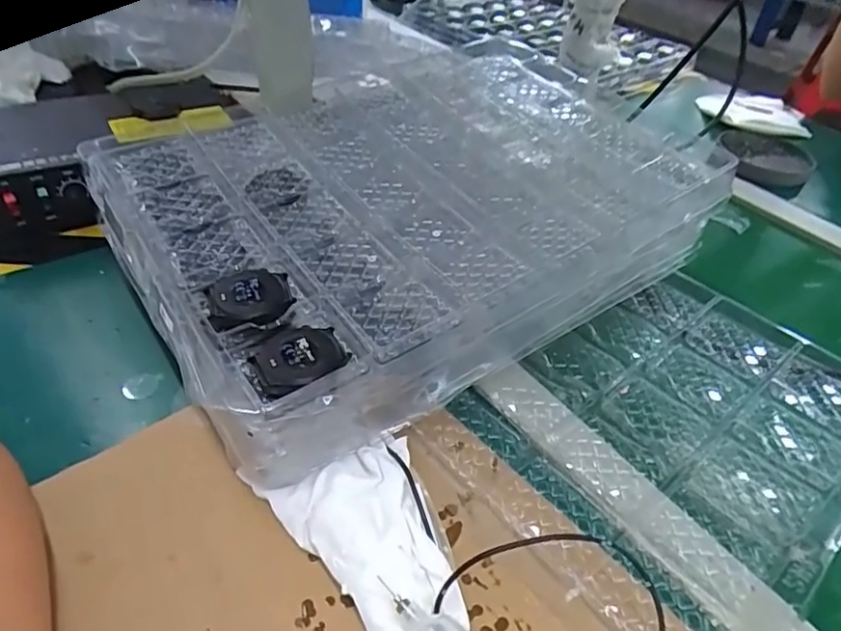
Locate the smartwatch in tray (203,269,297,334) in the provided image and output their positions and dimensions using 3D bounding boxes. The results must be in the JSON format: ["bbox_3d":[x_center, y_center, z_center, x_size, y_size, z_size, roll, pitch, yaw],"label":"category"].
[{"bbox_3d":[-0.103,-0.011,0.345,0.049,0.009,0.047,-11,44,-18],"label":"smartwatch in tray"}]

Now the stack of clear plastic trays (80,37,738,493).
[{"bbox_3d":[-0.003,-0.084,0.482,0.443,0.101,0.314,-23,49,-28],"label":"stack of clear plastic trays"}]

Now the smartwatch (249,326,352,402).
[{"bbox_3d":[-0.067,0.025,0.318,0.048,0.016,0.047,-21,48,-27],"label":"smartwatch"}]

